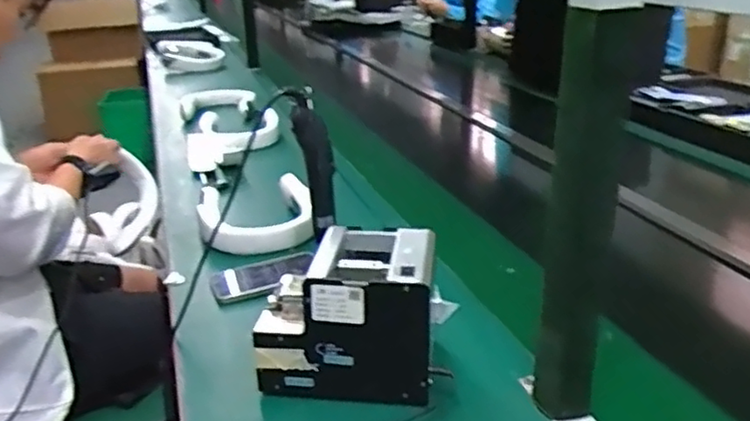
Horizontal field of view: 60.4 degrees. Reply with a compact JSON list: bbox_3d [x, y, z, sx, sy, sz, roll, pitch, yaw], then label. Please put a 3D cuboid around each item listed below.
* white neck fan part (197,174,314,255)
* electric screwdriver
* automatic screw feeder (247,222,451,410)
[{"bbox_3d":[-0.191,0.008,1.066,0.193,0.055,0.190,-8,24,-14],"label":"white neck fan part"},{"bbox_3d":[-0.080,-0.057,0.815,0.054,0.205,0.038,-3,23,-2],"label":"electric screwdriver"},{"bbox_3d":[-0.030,0.112,0.706,0.182,0.148,0.127,0,24,4],"label":"automatic screw feeder"}]

